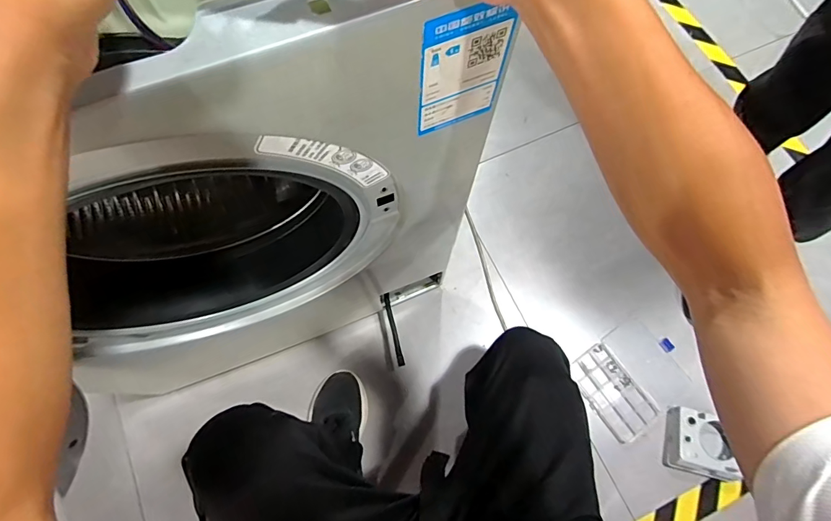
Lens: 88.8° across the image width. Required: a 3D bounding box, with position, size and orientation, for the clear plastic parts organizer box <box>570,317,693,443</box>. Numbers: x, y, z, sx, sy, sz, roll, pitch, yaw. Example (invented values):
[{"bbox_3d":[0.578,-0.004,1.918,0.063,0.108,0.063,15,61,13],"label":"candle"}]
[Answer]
[{"bbox_3d":[0.418,0.226,0.829,0.195,0.020,0.165,-36,76,-11],"label":"clear plastic parts organizer box"}]

